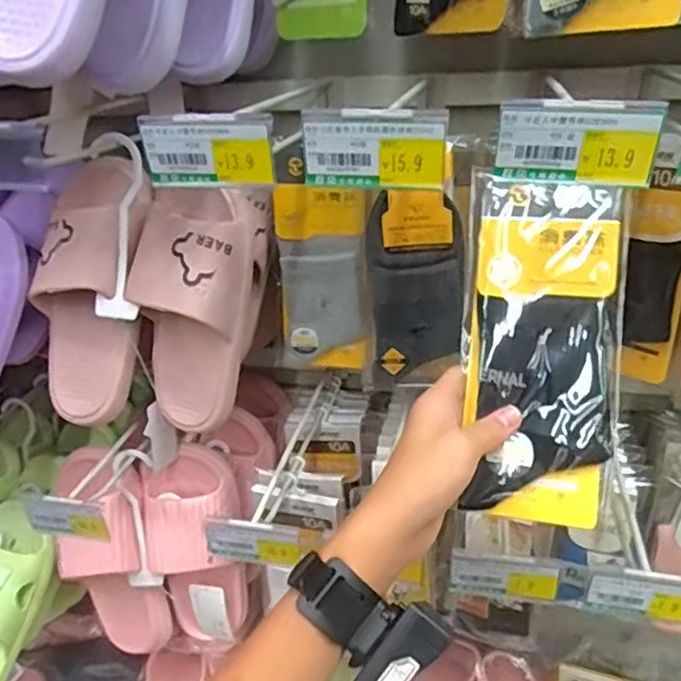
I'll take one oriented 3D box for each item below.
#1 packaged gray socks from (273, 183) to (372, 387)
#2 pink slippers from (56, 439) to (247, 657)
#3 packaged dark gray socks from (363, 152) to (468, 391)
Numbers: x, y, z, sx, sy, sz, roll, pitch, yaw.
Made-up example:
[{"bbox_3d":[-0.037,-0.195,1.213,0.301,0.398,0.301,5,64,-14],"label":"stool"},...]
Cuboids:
[{"bbox_3d":[-0.017,-0.055,0.661,0.097,0.200,0.021,3,21,7],"label":"packaged gray socks"},{"bbox_3d":[-0.212,0.220,0.723,0.191,0.253,0.100,-5,28,-3],"label":"pink slippers"},{"bbox_3d":[0.069,-0.048,0.585,0.088,0.210,0.025,2,23,5],"label":"packaged dark gray socks"}]

